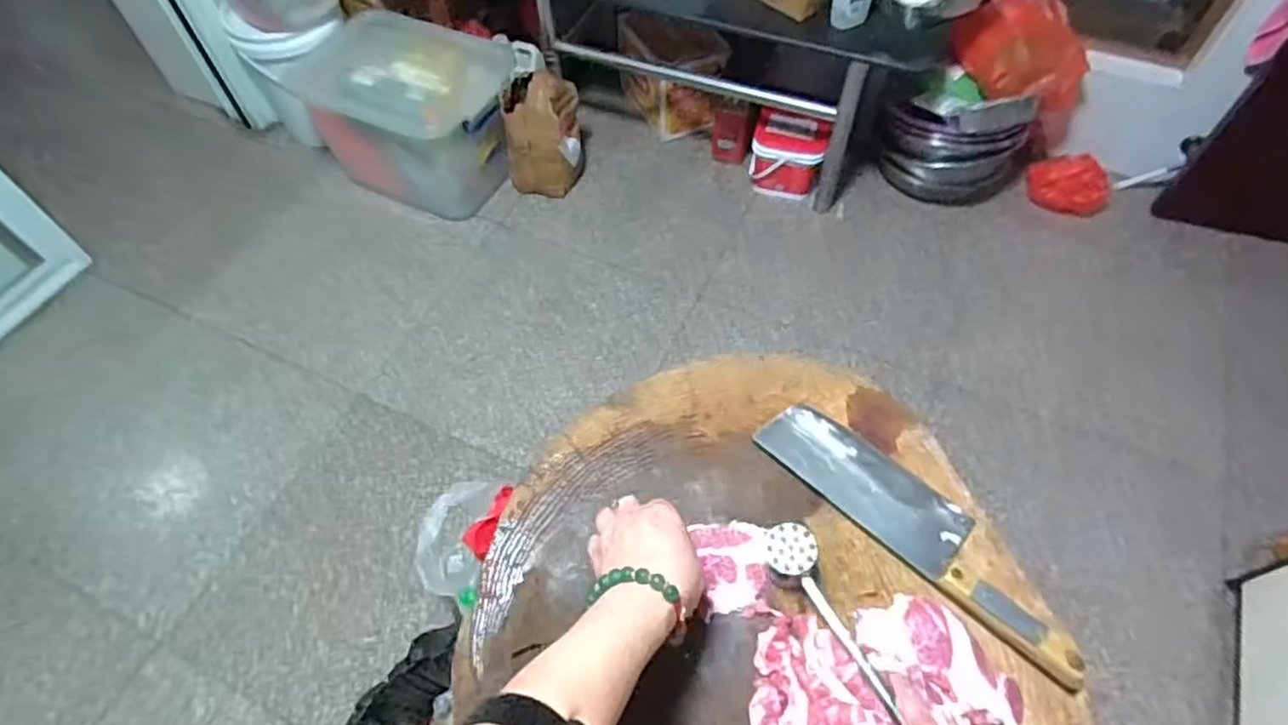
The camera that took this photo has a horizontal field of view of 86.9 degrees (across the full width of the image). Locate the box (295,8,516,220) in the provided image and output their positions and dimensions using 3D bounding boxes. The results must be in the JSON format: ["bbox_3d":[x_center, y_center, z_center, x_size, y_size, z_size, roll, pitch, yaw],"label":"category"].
[{"bbox_3d":[-0.561,-0.629,1.749,0.423,0.345,0.328,14,58,10],"label":"box"}]

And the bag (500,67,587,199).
[{"bbox_3d":[-0.259,-0.591,1.776,0.194,0.261,0.187,-8,57,-5],"label":"bag"}]

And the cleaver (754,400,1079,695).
[{"bbox_3d":[0.225,0.132,0.561,0.069,0.013,0.288,-38,61,-27],"label":"cleaver"}]

